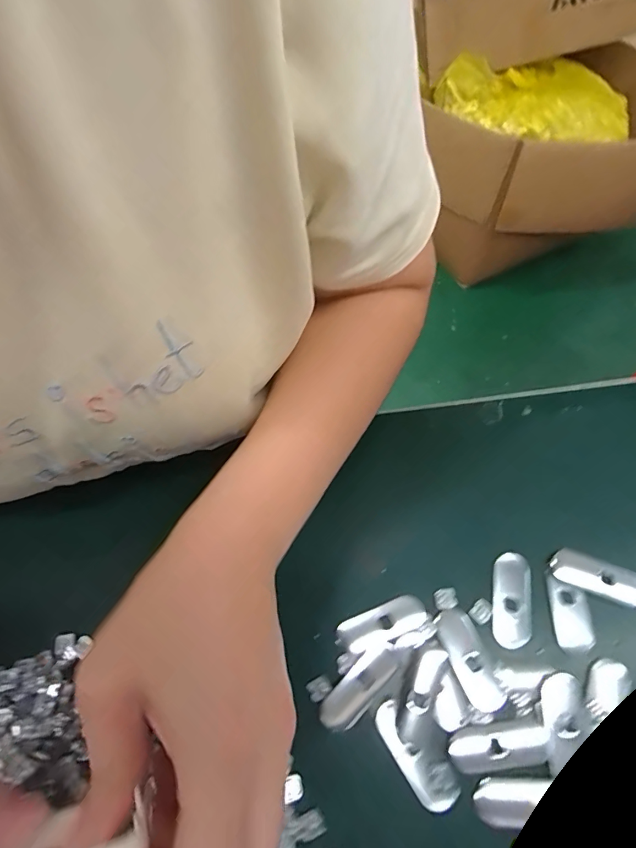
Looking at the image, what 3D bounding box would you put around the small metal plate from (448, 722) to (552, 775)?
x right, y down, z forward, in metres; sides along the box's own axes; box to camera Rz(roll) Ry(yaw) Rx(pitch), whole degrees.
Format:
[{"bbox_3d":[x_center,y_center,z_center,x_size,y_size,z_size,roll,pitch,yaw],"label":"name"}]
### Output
[{"bbox_3d":[0.093,0.164,0.223,0.051,0.004,0.018,-7,61,0],"label":"small metal plate"}]

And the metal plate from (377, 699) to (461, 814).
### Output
[{"bbox_3d":[0.049,0.166,0.222,0.021,0.004,0.049,-33,64,-13],"label":"metal plate"}]

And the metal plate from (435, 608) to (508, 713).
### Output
[{"bbox_3d":[0.083,0.128,0.240,0.020,0.004,0.051,-21,62,-8],"label":"metal plate"}]

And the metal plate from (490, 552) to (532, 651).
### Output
[{"bbox_3d":[0.112,0.101,0.255,0.021,0.004,0.050,5,62,7],"label":"metal plate"}]

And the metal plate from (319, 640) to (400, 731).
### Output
[{"bbox_3d":[0.023,0.141,0.237,0.019,0.004,0.052,38,70,22],"label":"metal plate"}]

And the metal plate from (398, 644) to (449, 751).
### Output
[{"bbox_3d":[0.054,0.144,0.234,0.017,0.004,0.050,20,65,15],"label":"metal plate"}]

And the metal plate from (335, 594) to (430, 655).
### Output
[{"bbox_3d":[0.037,0.114,0.250,0.049,0.004,0.018,-22,62,-8],"label":"metal plate"}]

